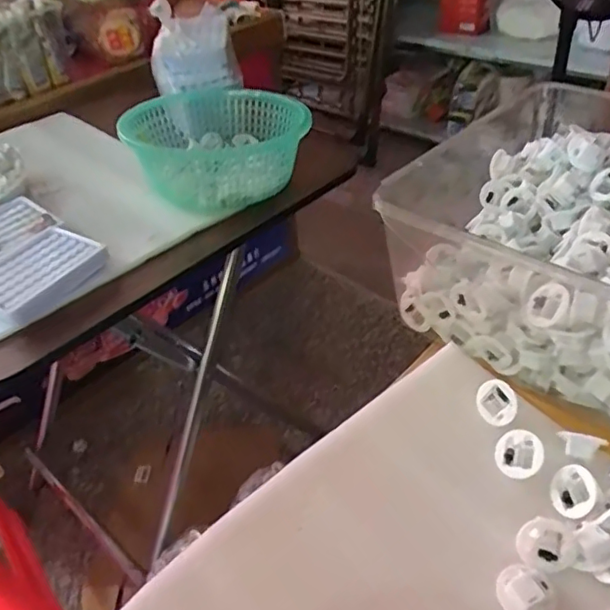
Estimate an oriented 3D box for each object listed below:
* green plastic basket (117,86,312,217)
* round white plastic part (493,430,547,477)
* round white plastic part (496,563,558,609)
[{"bbox_3d":[-0.123,-0.214,0.786,0.217,0.095,0.232,-22,42,-18],"label":"green plastic basket"},{"bbox_3d":[0.147,0.102,0.397,0.032,0.007,0.031,-38,52,11],"label":"round white plastic part"},{"bbox_3d":[0.129,0.165,0.335,0.031,0.017,0.030,-4,40,3],"label":"round white plastic part"}]

